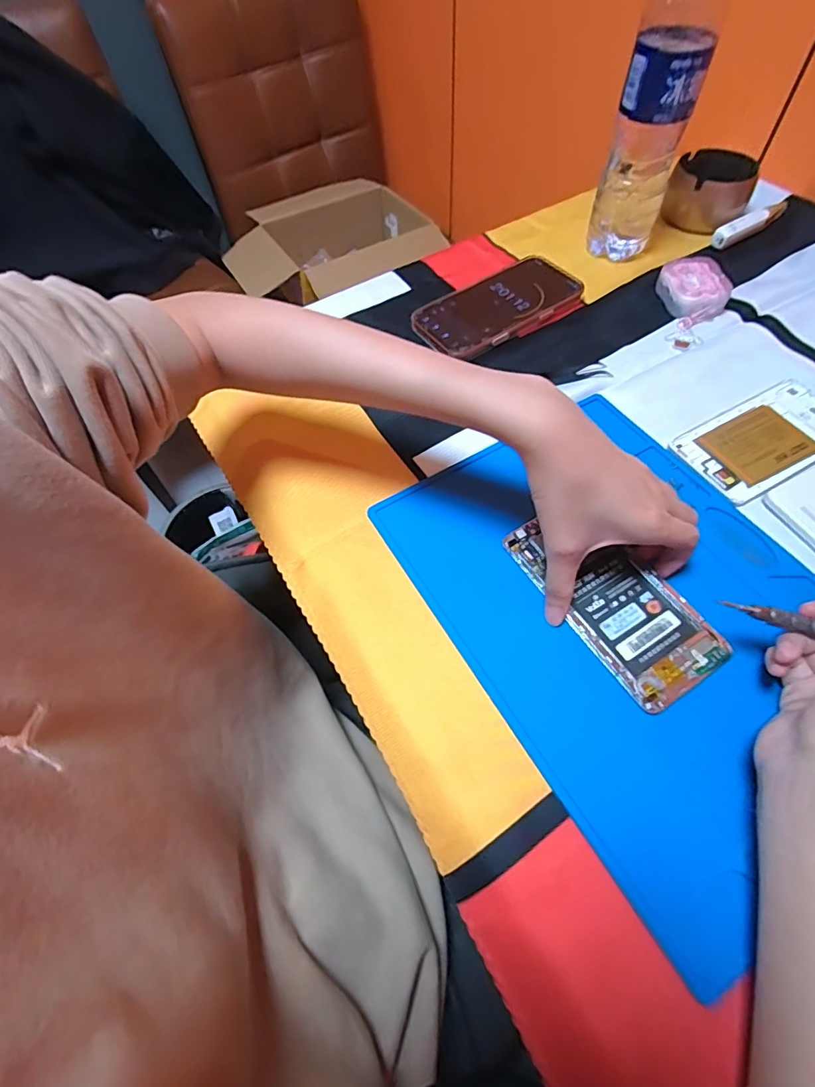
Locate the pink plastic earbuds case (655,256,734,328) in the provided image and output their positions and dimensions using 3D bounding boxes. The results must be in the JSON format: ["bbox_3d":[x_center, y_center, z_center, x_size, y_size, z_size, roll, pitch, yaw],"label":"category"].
[{"bbox_3d":[0.278,-0.245,0.467,0.056,0.025,0.067,-14,60,-5],"label":"pink plastic earbuds case"}]

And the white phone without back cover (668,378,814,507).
[{"bbox_3d":[0.284,-0.084,0.380,0.138,0.006,0.072,-27,62,-12],"label":"white phone without back cover"}]

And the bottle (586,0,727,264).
[{"bbox_3d":[0.220,-0.379,0.435,0.061,0.225,0.066,16,61,12],"label":"bottle"}]

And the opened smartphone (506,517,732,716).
[{"bbox_3d":[0.133,0.033,0.317,0.069,0.005,0.139,-29,62,-13],"label":"opened smartphone"}]

